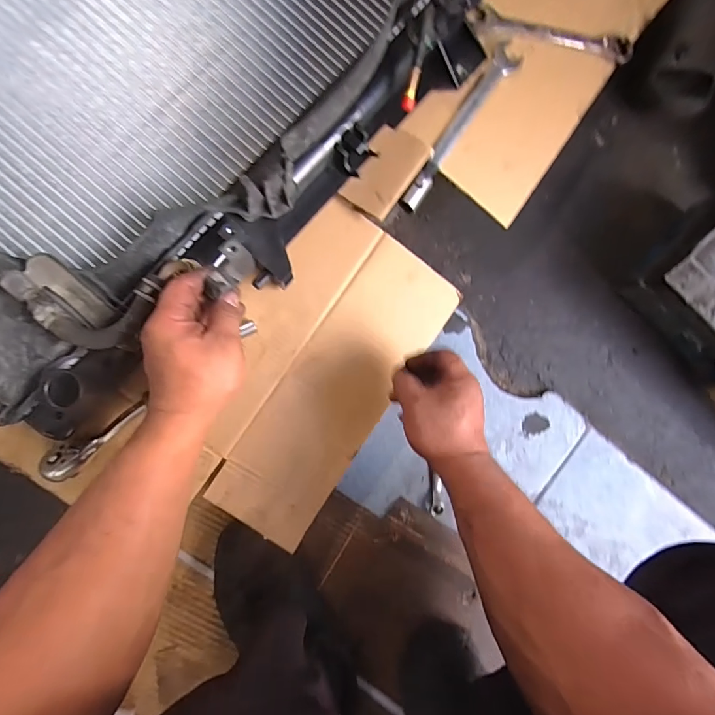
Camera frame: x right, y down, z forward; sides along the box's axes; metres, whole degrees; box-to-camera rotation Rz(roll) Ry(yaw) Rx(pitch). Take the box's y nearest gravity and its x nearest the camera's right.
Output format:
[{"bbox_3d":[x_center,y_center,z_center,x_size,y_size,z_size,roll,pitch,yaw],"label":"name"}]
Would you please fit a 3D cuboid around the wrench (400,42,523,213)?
[{"bbox_3d":[0.120,-0.266,0.506,0.030,0.016,0.231,33,84,-4],"label":"wrench"}]

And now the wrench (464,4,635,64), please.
[{"bbox_3d":[0.237,-0.393,0.530,0.218,0.008,0.029,4,102,-11],"label":"wrench"}]

